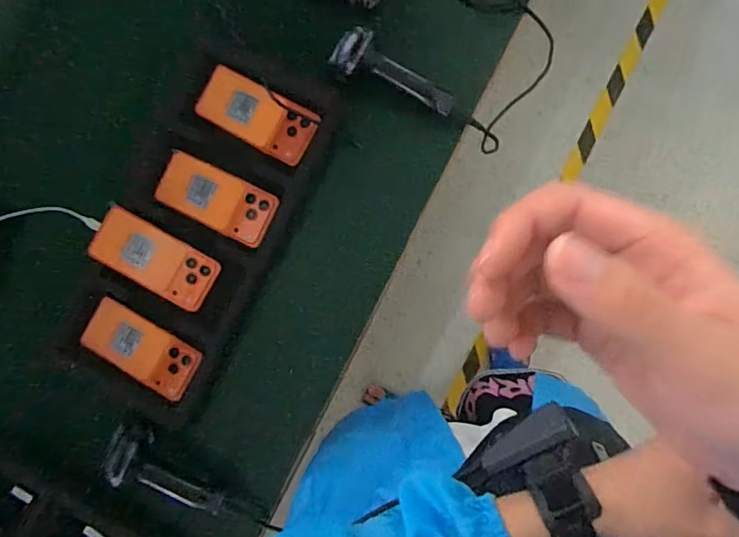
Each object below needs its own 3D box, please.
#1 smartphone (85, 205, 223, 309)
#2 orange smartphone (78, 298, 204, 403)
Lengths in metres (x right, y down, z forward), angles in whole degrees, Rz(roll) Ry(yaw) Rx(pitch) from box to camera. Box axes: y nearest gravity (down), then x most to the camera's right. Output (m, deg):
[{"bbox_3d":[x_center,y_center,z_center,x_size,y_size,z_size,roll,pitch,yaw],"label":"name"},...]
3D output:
[{"bbox_3d":[-0.295,-0.012,0.728,0.171,0.012,0.079,32,93,-8],"label":"smartphone"},{"bbox_3d":[-0.315,0.111,0.734,0.165,0.014,0.076,31,85,3],"label":"orange smartphone"}]

